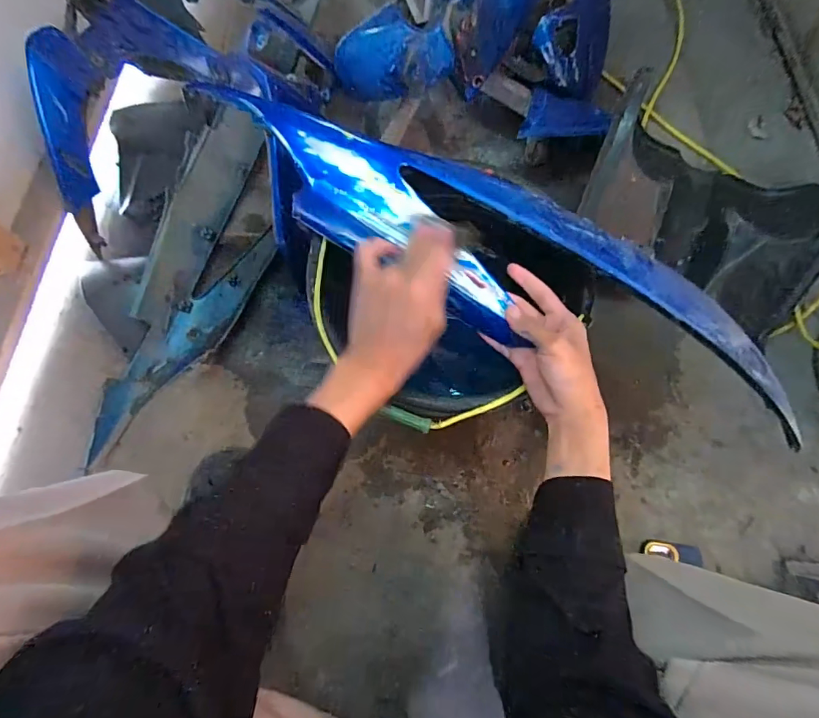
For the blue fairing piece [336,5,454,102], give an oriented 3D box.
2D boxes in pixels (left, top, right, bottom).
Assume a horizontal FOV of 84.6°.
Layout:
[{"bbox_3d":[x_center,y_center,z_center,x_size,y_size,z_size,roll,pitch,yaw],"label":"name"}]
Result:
[{"bbox_3d":[-0.025,-0.476,0.701,0.180,0.088,0.099,-1,71,-1],"label":"blue fairing piece"}]

